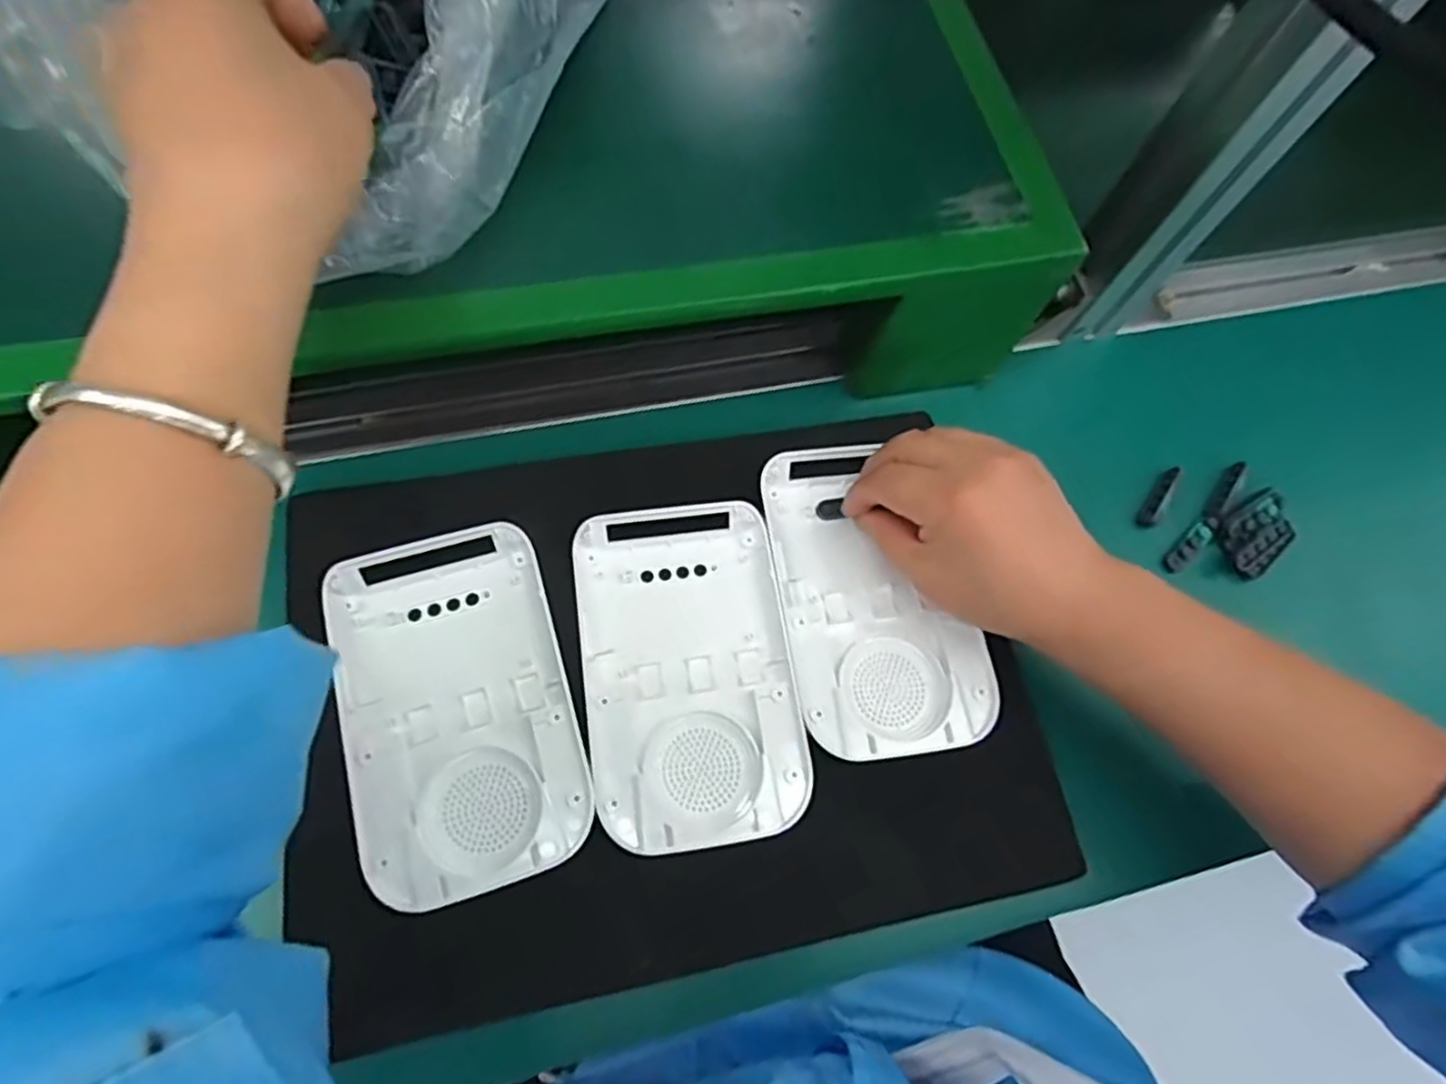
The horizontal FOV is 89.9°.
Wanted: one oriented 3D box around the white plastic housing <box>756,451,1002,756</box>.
[{"bbox_3d":[0.074,0.026,0.359,0.092,0.022,0.155,-9,68,-5],"label":"white plastic housing"}]

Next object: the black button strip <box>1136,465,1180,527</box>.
[{"bbox_3d":[0.248,-0.026,0.410,0.009,0.011,0.040,36,71,13],"label":"black button strip"}]

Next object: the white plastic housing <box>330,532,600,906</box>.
[{"bbox_3d":[-0.118,0.072,0.324,0.095,0.015,0.156,-17,69,-8],"label":"white plastic housing"}]

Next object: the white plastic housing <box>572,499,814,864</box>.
[{"bbox_3d":[-0.016,0.059,0.342,0.096,0.026,0.155,-8,68,-5],"label":"white plastic housing"}]

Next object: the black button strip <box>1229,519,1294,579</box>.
[{"bbox_3d":[0.300,0.003,0.400,0.038,0.006,0.015,-35,72,-15],"label":"black button strip"}]

